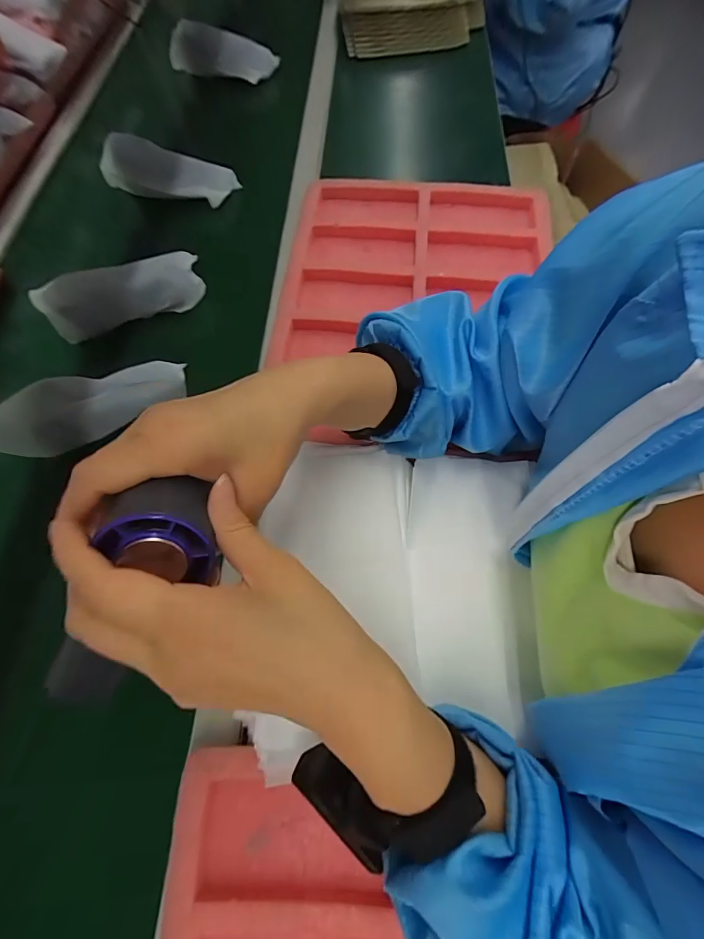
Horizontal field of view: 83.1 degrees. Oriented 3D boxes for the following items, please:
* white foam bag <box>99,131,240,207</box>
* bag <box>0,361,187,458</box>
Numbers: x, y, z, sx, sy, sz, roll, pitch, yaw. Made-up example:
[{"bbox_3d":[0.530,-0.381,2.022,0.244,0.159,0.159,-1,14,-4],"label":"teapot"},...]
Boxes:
[{"bbox_3d":[-0.282,-0.452,0.597,0.199,0.063,0.058,7,65,6],"label":"white foam bag"},{"bbox_3d":[-0.286,-0.067,0.431,0.206,0.046,0.057,-18,65,-6],"label":"bag"}]

